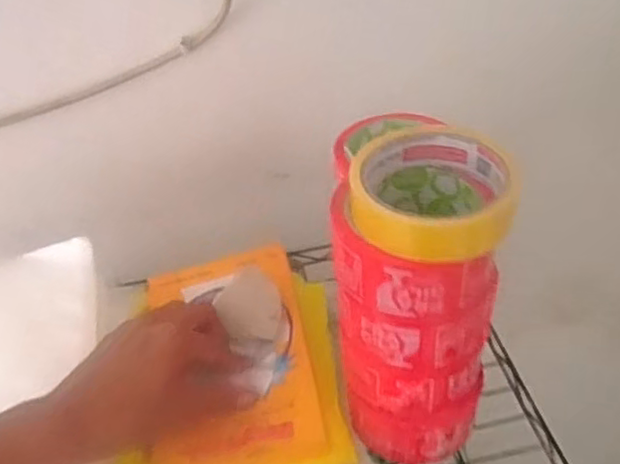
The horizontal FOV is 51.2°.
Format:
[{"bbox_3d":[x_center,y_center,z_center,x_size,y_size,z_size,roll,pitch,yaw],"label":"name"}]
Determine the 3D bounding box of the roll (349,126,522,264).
[{"bbox_3d":[0.069,-0.025,0.370,0.088,0.033,0.088,-2,44,2],"label":"roll"}]

